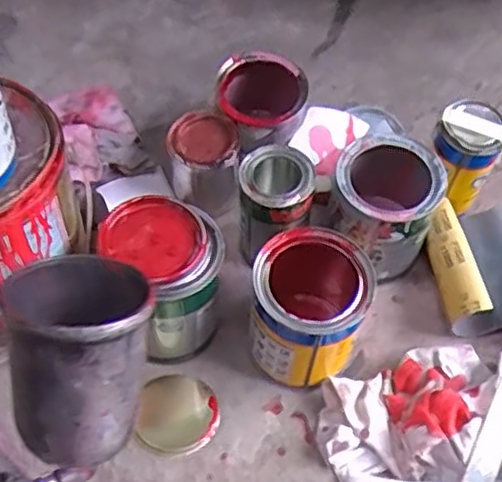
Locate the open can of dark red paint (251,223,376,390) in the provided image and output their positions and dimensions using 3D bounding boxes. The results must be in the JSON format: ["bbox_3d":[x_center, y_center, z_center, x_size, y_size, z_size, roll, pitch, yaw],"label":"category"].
[{"bbox_3d":[0.057,0.067,0.655,0.104,0.121,0.104,4,59,1],"label":"open can of dark red paint"}]

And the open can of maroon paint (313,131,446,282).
[{"bbox_3d":[0.137,-0.029,0.726,0.109,0.133,0.103,1,59,-1],"label":"open can of maroon paint"}]

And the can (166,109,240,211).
[{"bbox_3d":[-0.050,-0.083,0.752,0.069,0.106,0.066,1,59,-1],"label":"can"}]

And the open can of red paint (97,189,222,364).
[{"bbox_3d":[-0.079,0.039,0.664,0.108,0.148,0.103,-27,63,-16],"label":"open can of red paint"}]

